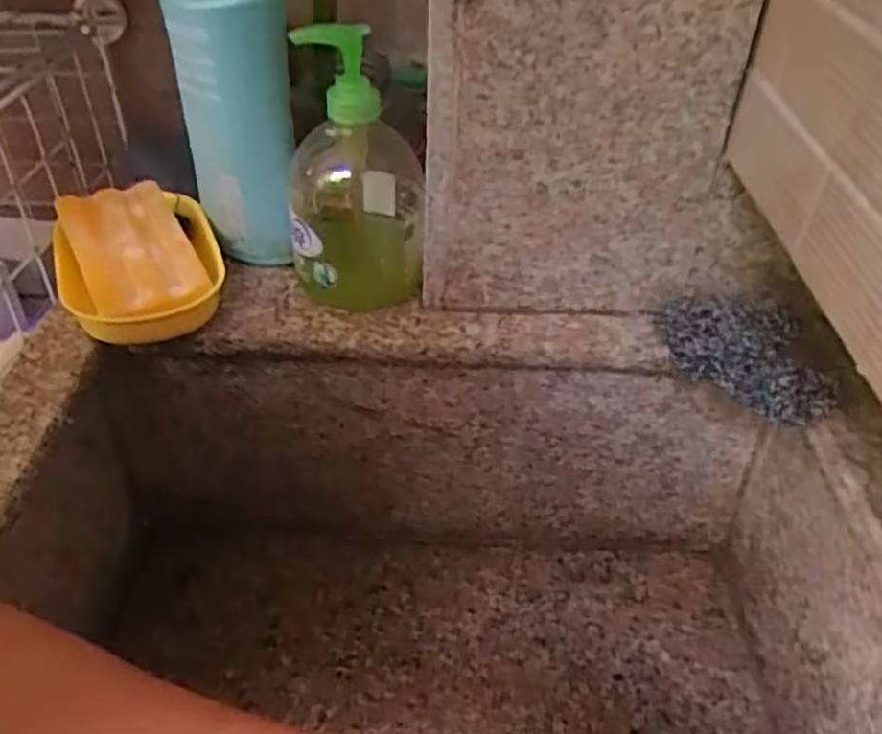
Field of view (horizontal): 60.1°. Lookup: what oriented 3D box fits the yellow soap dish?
[{"bbox_3d":[-0.191,-0.070,0.481,0.097,0.042,0.130,-16,43,-21],"label":"yellow soap dish"}]

